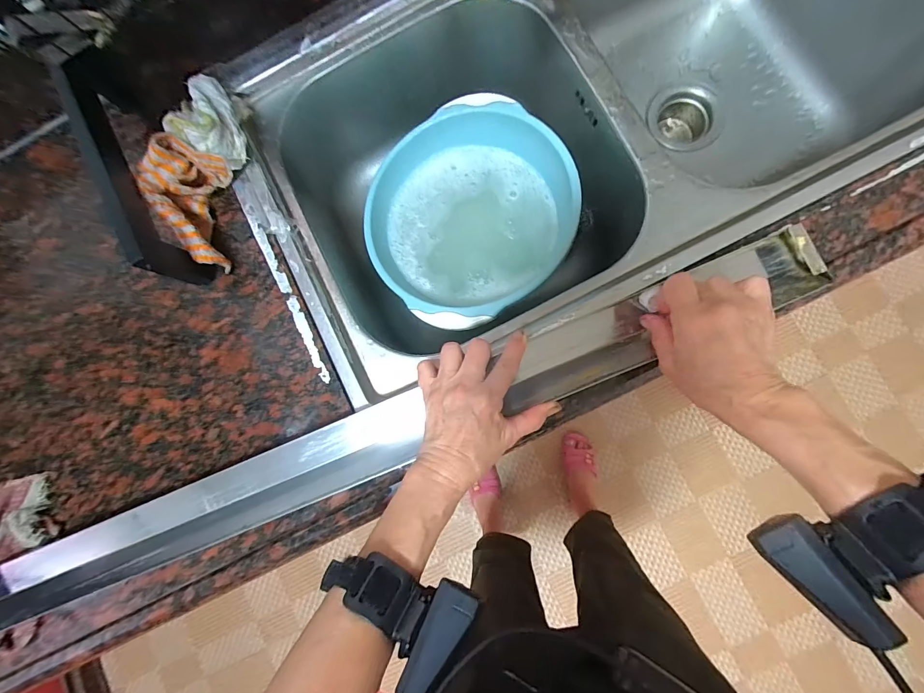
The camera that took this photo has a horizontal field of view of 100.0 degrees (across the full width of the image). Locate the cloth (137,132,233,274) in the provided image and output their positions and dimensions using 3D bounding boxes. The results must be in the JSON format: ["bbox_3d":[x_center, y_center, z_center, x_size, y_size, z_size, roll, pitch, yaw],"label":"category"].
[{"bbox_3d":[-0.287,-0.148,0.409,0.066,0.058,0.122,1,86,6],"label":"cloth"}]

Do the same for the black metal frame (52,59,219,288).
[{"bbox_3d":[-0.332,-0.163,0.397,0.026,0.092,0.206,-31,84,3],"label":"black metal frame"}]

